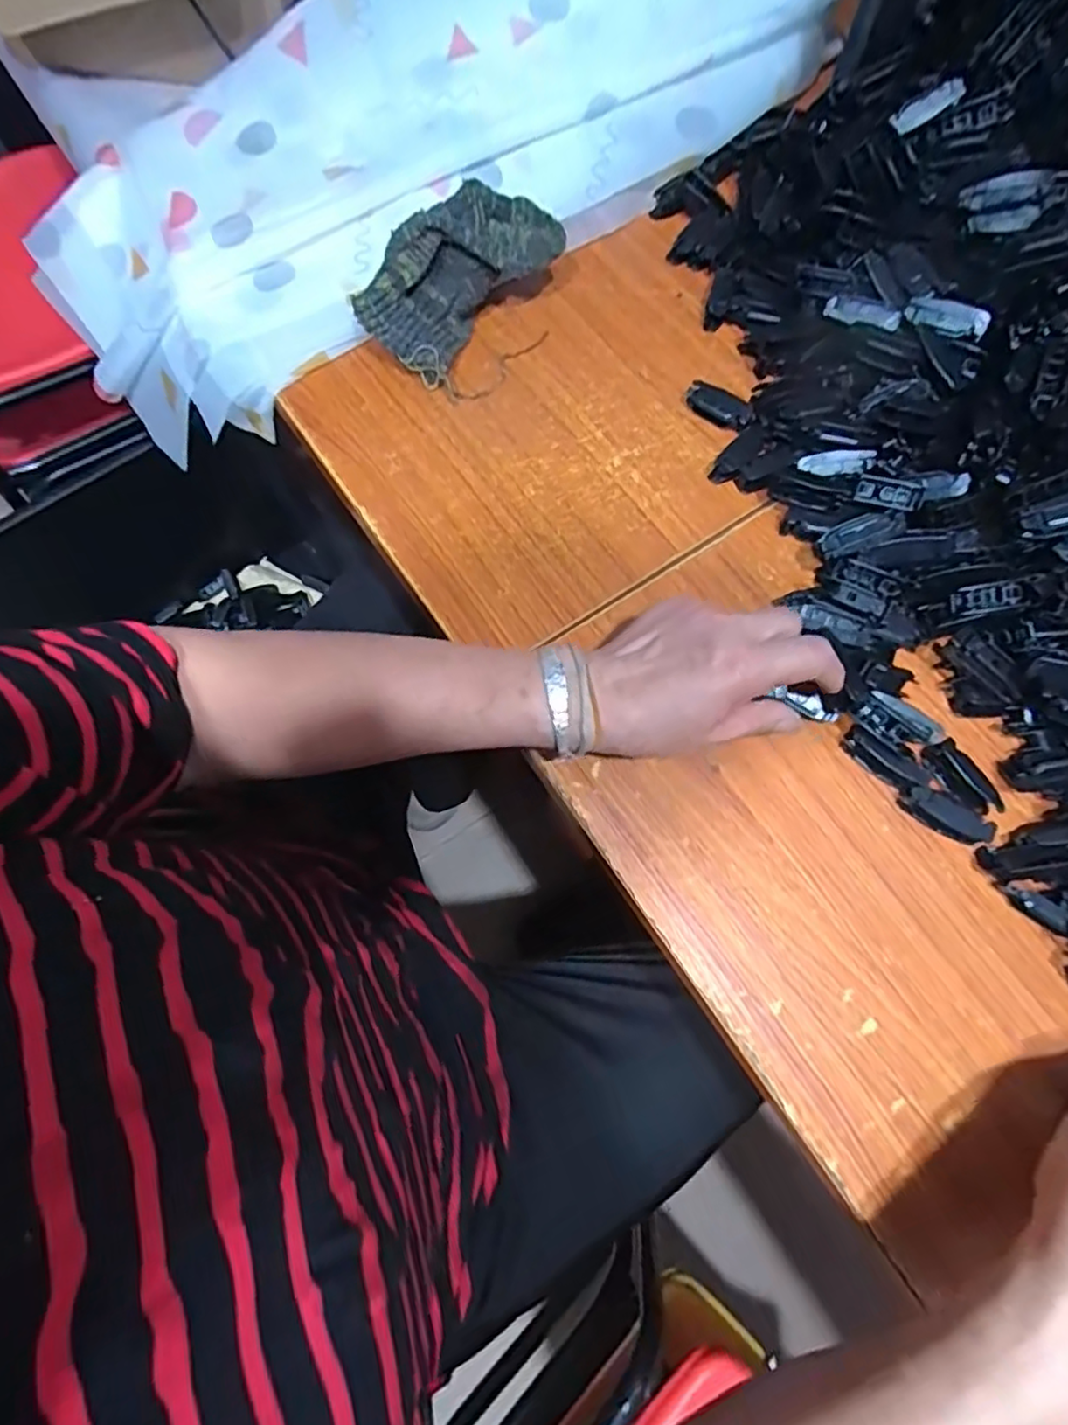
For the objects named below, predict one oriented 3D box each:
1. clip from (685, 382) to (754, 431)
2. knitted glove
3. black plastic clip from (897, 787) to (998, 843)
[{"bbox_3d":[0.133,-0.217,0.456,0.051,0.016,0.023,38,77,12],"label":"clip"},{"bbox_3d":[-0.050,-0.309,0.454,0.067,0.076,0.145,42,78,13],"label":"knitted glove"},{"bbox_3d":[0.239,0.060,0.372,0.051,0.011,0.016,27,75,9],"label":"black plastic clip"}]

